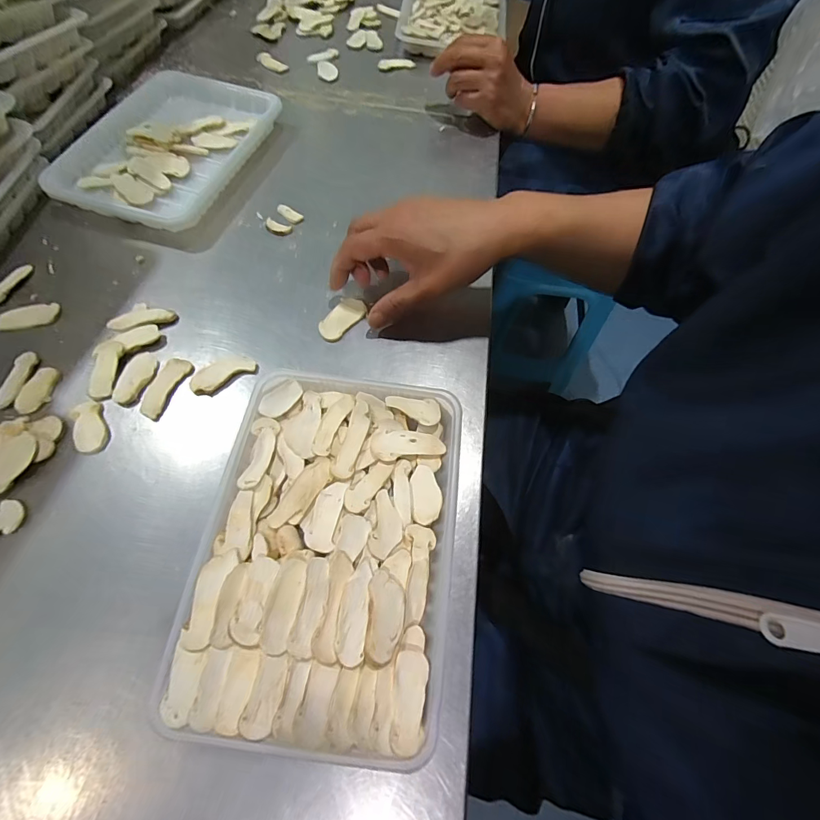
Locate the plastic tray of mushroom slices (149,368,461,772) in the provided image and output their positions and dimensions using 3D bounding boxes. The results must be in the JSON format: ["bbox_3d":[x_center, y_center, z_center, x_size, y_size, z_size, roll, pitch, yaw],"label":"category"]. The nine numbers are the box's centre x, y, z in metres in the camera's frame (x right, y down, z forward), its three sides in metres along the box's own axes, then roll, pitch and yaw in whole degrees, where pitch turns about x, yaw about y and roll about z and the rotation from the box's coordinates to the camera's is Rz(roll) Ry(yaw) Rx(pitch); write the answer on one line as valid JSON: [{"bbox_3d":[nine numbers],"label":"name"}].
[{"bbox_3d":[-0.052,0.083,0.270,0.160,0.028,0.228,7,63,1],"label":"plastic tray of mushroom slices"}]

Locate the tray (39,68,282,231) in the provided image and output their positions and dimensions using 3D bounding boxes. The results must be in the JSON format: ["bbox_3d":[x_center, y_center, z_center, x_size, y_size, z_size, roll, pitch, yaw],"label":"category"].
[{"bbox_3d":[-0.275,-0.297,0.447,0.169,0.032,0.233,20,64,7],"label":"tray"}]

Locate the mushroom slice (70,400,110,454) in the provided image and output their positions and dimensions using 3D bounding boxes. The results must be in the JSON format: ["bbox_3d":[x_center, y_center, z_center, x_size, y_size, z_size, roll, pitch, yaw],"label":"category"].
[{"bbox_3d":[-0.249,0.012,0.309,0.024,0.004,0.045,-23,67,-13],"label":"mushroom slice"}]

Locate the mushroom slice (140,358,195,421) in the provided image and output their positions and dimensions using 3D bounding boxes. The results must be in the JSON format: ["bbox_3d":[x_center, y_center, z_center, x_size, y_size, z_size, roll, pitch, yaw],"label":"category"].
[{"bbox_3d":[-0.201,-0.019,0.326,0.023,0.004,0.055,16,64,5],"label":"mushroom slice"}]

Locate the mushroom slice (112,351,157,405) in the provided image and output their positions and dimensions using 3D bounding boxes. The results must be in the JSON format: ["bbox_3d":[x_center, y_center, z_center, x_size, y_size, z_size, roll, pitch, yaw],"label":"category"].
[{"bbox_3d":[-0.226,-0.028,0.327,0.021,0.004,0.048,12,64,4],"label":"mushroom slice"}]

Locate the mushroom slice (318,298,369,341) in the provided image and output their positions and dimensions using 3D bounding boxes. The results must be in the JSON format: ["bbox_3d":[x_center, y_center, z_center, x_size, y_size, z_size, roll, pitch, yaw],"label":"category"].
[{"bbox_3d":[-0.062,-0.084,0.364,0.025,0.010,0.051,39,68,16],"label":"mushroom slice"}]

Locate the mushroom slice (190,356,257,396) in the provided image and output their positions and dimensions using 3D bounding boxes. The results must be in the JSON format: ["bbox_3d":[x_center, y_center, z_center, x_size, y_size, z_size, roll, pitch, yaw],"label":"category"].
[{"bbox_3d":[-0.157,-0.031,0.334,0.052,0.004,0.024,-31,69,-17],"label":"mushroom slice"}]

